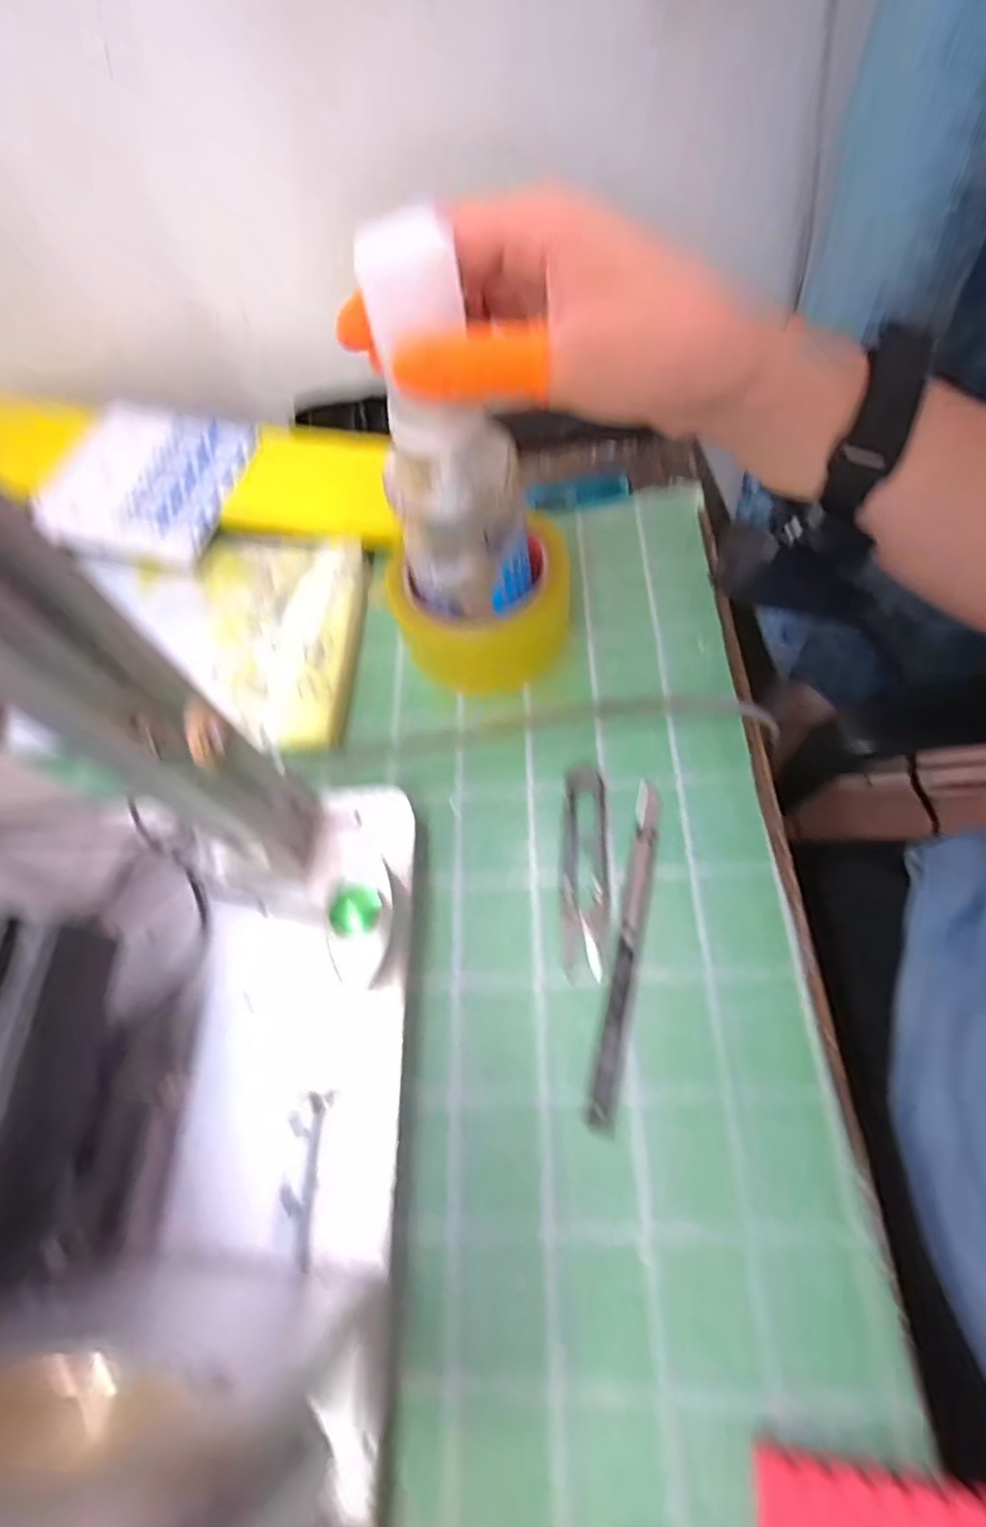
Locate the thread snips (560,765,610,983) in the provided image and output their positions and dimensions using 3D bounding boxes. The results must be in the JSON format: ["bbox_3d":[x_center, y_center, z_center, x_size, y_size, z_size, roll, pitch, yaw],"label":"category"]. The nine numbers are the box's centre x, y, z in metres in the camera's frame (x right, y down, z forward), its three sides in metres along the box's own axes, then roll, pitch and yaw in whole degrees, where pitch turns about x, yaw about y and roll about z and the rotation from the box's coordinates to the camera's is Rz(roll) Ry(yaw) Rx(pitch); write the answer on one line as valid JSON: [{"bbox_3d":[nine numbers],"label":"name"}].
[{"bbox_3d":[0.044,0.050,0.316,0.022,0.005,0.103,-1,65,7],"label":"thread snips"}]

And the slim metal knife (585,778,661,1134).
[{"bbox_3d":[0.062,0.081,0.298,0.012,0.004,0.156,11,66,8],"label":"slim metal knife"}]

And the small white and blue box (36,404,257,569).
[{"bbox_3d":[-0.232,-0.189,0.433,0.118,0.010,0.119,13,72,3],"label":"small white and blue box"}]

